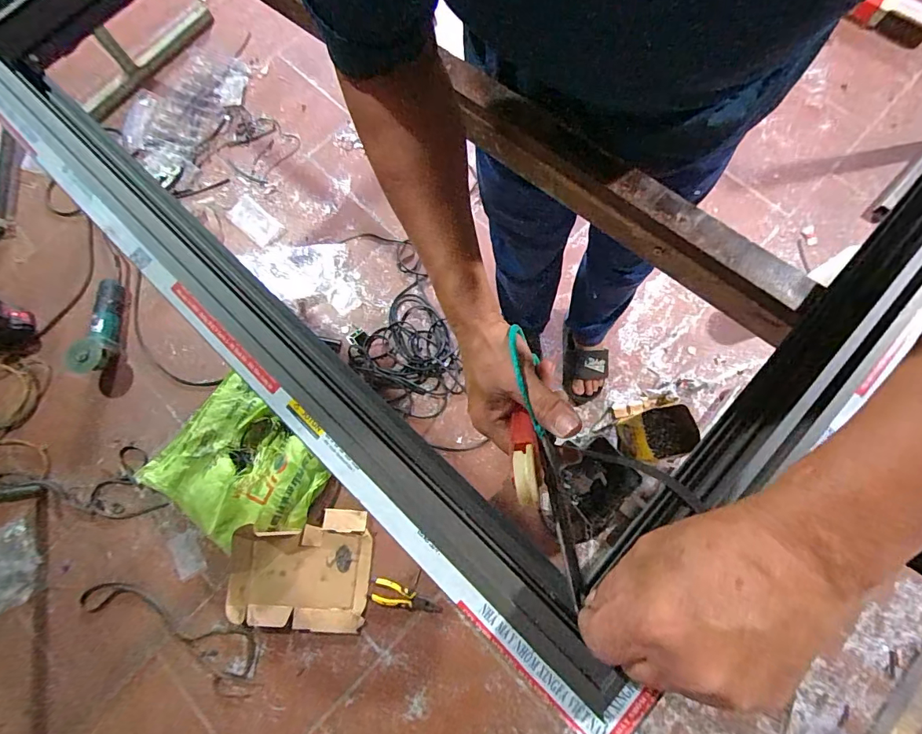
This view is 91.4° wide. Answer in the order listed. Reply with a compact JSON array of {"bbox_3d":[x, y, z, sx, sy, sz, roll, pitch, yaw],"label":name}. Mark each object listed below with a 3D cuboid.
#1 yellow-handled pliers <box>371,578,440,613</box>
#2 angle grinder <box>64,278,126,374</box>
[{"bbox_3d":[-0.131,0.568,1.098,0.169,0.014,0.053,16,77,7],"label":"yellow-handled pliers"},{"bbox_3d":[-1.033,-0.126,1.290,0.100,0.108,0.303,-1,76,3],"label":"angle grinder"}]

